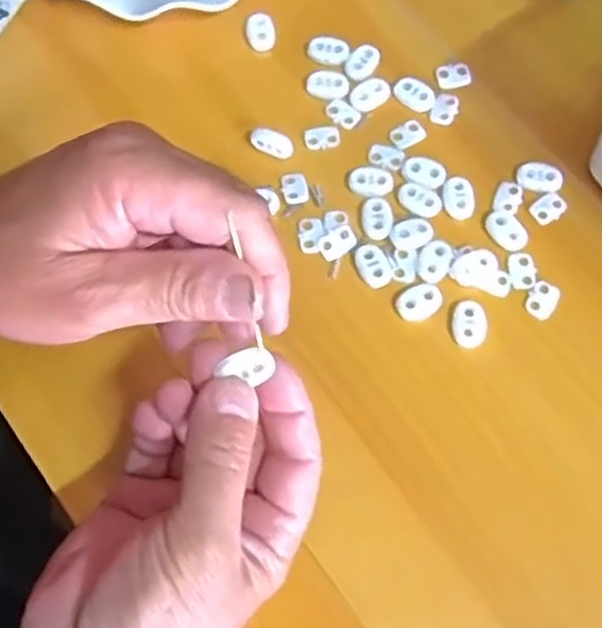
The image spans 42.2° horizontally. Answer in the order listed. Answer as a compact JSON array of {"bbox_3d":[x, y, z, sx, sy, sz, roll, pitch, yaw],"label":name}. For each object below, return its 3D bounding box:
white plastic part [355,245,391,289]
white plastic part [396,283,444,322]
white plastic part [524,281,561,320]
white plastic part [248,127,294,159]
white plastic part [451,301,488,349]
[{"bbox_3d":[0.036,-0.024,0.383,0.015,0.004,0.022,-18,71,-9],"label":"white plastic part"},{"bbox_3d":[0.058,-0.006,0.377,0.022,0.004,0.016,-19,71,-9],"label":"white plastic part"},{"bbox_3d":[0.118,-0.007,0.382,0.014,0.004,0.019,27,71,8],"label":"white plastic part"},{"bbox_3d":[-0.016,-0.088,0.404,0.023,0.013,0.009,21,70,6],"label":"white plastic part"},{"bbox_3d":[0.081,0.005,0.375,0.016,0.004,0.022,-2,69,-3],"label":"white plastic part"}]

